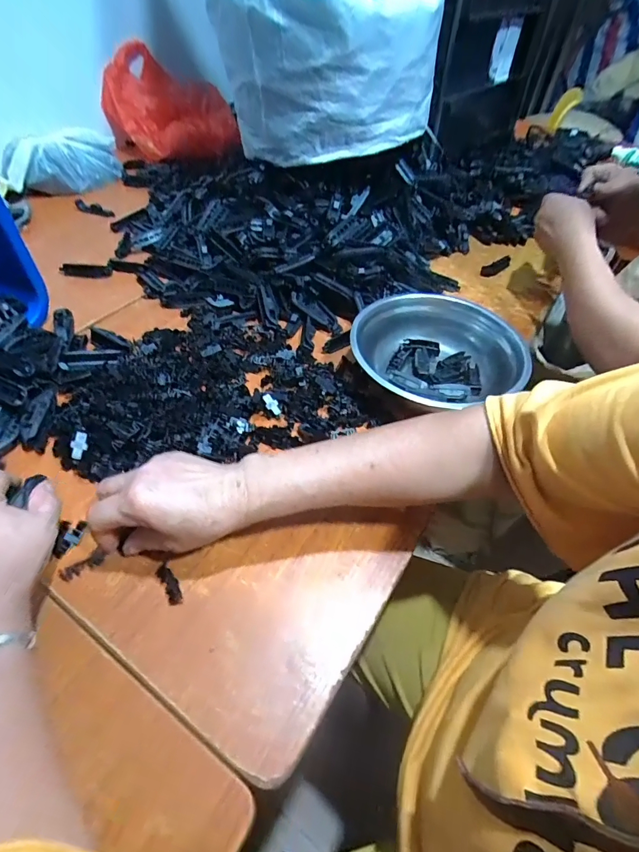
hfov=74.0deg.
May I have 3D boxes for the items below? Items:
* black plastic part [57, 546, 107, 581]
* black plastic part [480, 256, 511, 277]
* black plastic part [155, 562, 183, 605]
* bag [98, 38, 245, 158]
[{"bbox_3d":[-0.203,0.120,0.364,0.037,0.005,0.013,-27,56,-28],"label":"black plastic part"},{"bbox_3d":[0.305,-0.274,0.725,0.082,0.013,0.021,-33,60,-27],"label":"black plastic part"},{"bbox_3d":[-0.126,0.130,0.353,0.013,0.011,0.036,-28,57,-23],"label":"black plastic part"},{"bbox_3d":[-0.315,-0.710,0.951,0.308,0.176,0.166,22,53,15],"label":"bag"}]

